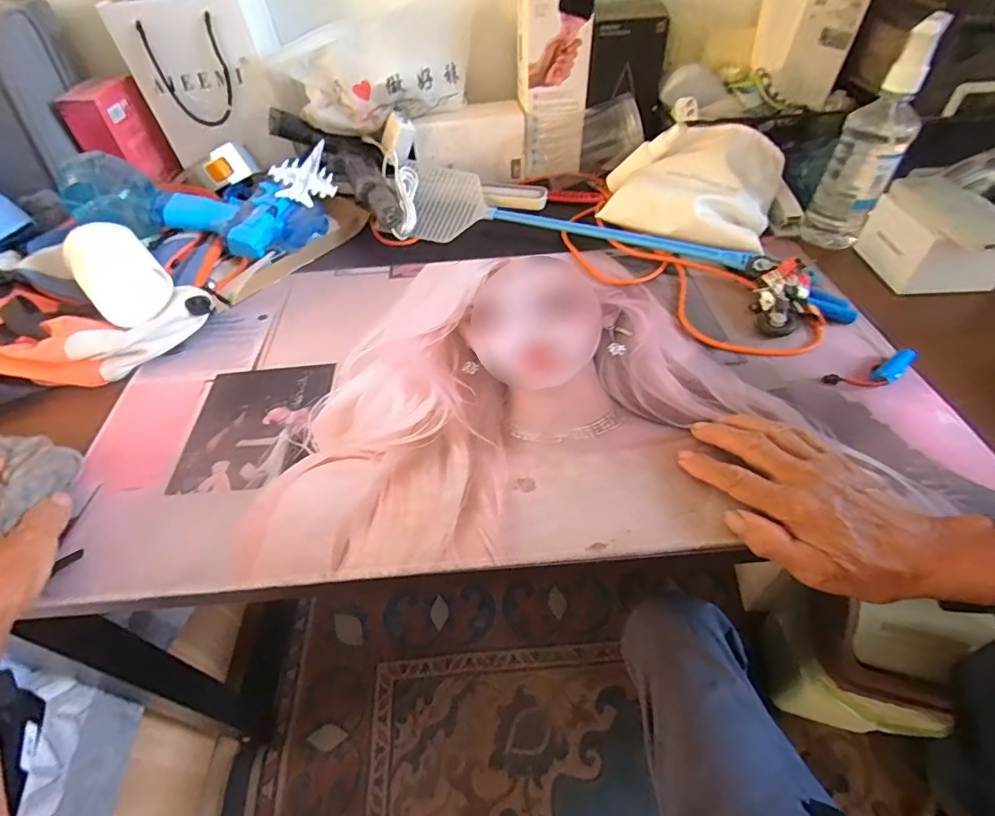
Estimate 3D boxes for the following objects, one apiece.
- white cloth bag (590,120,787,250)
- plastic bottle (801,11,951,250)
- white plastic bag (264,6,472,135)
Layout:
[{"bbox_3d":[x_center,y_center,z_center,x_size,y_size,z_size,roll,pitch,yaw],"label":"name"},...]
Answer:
[{"bbox_3d":[0.243,-0.289,0.623,0.208,0.079,0.161,18,51,17],"label":"white cloth bag"},{"bbox_3d":[0.419,-0.292,0.553,0.067,0.217,0.081,27,54,24],"label":"plastic bottle"},{"bbox_3d":[-0.146,-0.443,0.651,0.260,0.114,0.053,-16,50,-12],"label":"white plastic bag"}]

